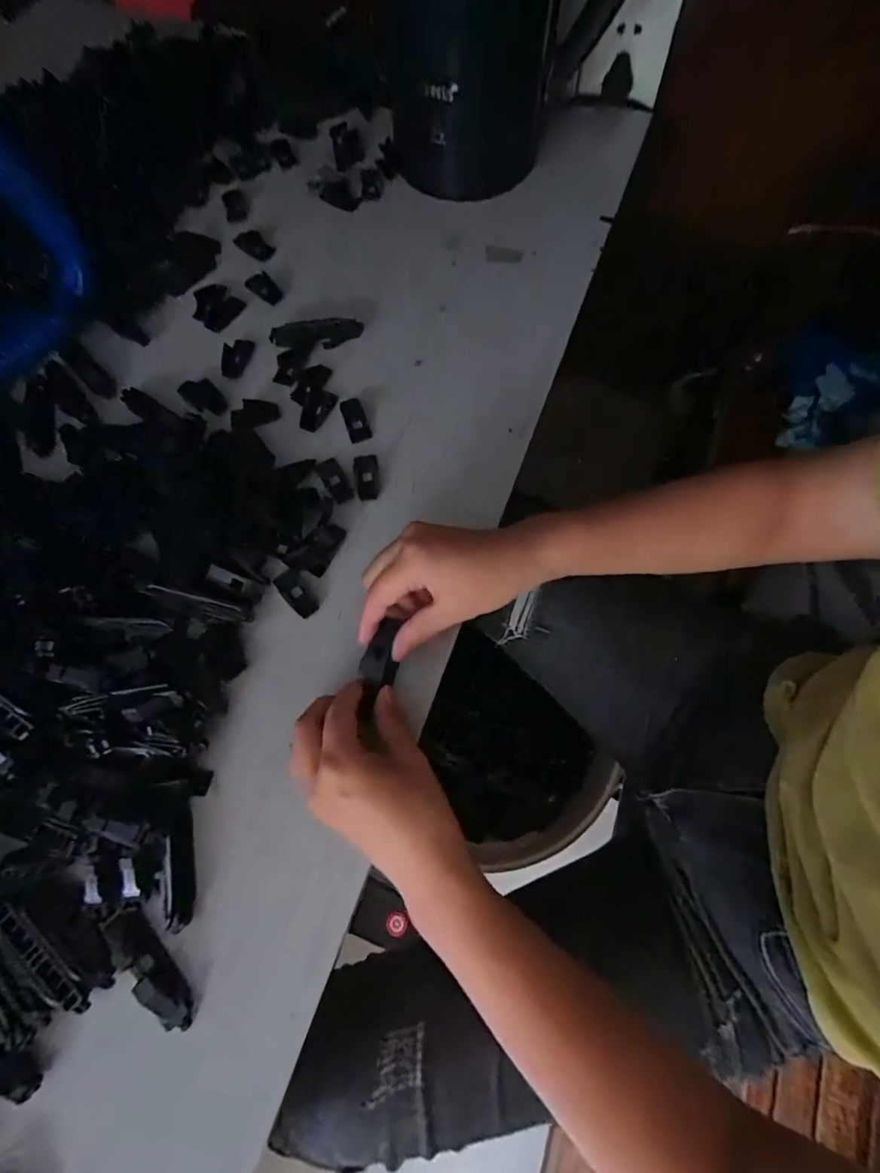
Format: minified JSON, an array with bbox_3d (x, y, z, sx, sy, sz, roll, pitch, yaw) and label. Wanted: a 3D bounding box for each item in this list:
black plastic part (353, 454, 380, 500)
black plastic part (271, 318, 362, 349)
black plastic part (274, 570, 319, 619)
[{"bbox_3d":[-0.059,-0.089,0.395,0.020,0.004,0.041,-3,71,-2],"label":"black plastic part"},{"bbox_3d":[-0.109,-0.221,0.431,0.080,0.013,0.025,-1,71,-1],"label":"black plastic part"},{"bbox_3d":[-0.108,0.006,0.368,0.018,0.004,0.040,-34,75,-11],"label":"black plastic part"}]

